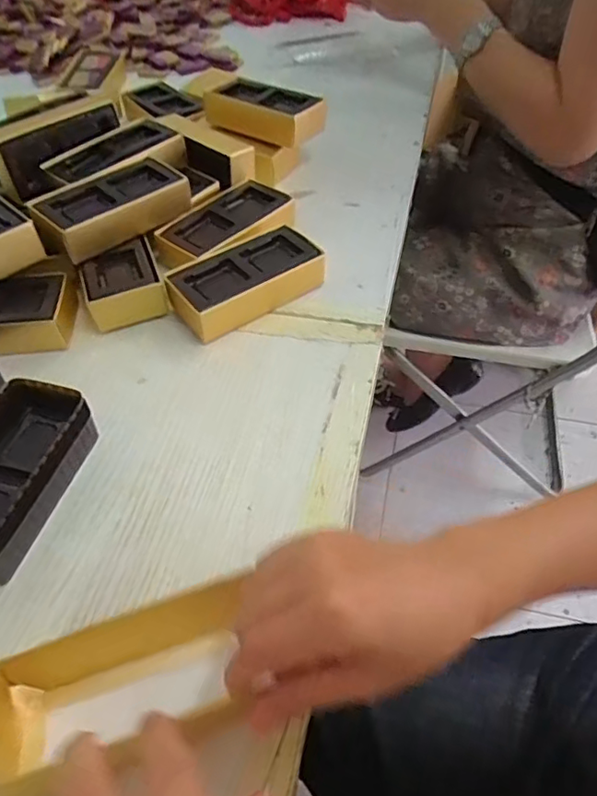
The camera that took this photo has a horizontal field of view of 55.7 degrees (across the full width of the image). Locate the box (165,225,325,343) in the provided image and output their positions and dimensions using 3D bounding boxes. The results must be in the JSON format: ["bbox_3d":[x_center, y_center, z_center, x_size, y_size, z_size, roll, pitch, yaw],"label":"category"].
[{"bbox_3d":[-0.041,-0.092,0.445,0.116,0.032,0.058,-31,55,-21],"label":"box"}]

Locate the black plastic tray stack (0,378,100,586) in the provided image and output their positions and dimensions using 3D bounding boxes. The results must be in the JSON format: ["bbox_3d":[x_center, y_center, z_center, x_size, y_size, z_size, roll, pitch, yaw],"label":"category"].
[{"bbox_3d":[-0.172,0.048,0.336,0.061,0.038,0.119,13,52,13],"label":"black plastic tray stack"}]

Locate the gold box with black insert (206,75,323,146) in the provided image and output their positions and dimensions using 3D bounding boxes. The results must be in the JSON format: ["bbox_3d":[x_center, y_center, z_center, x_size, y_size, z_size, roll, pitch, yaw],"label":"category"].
[{"bbox_3d":[-0.034,-0.290,0.568,0.121,0.032,0.055,23,55,20],"label":"gold box with black insert"}]

